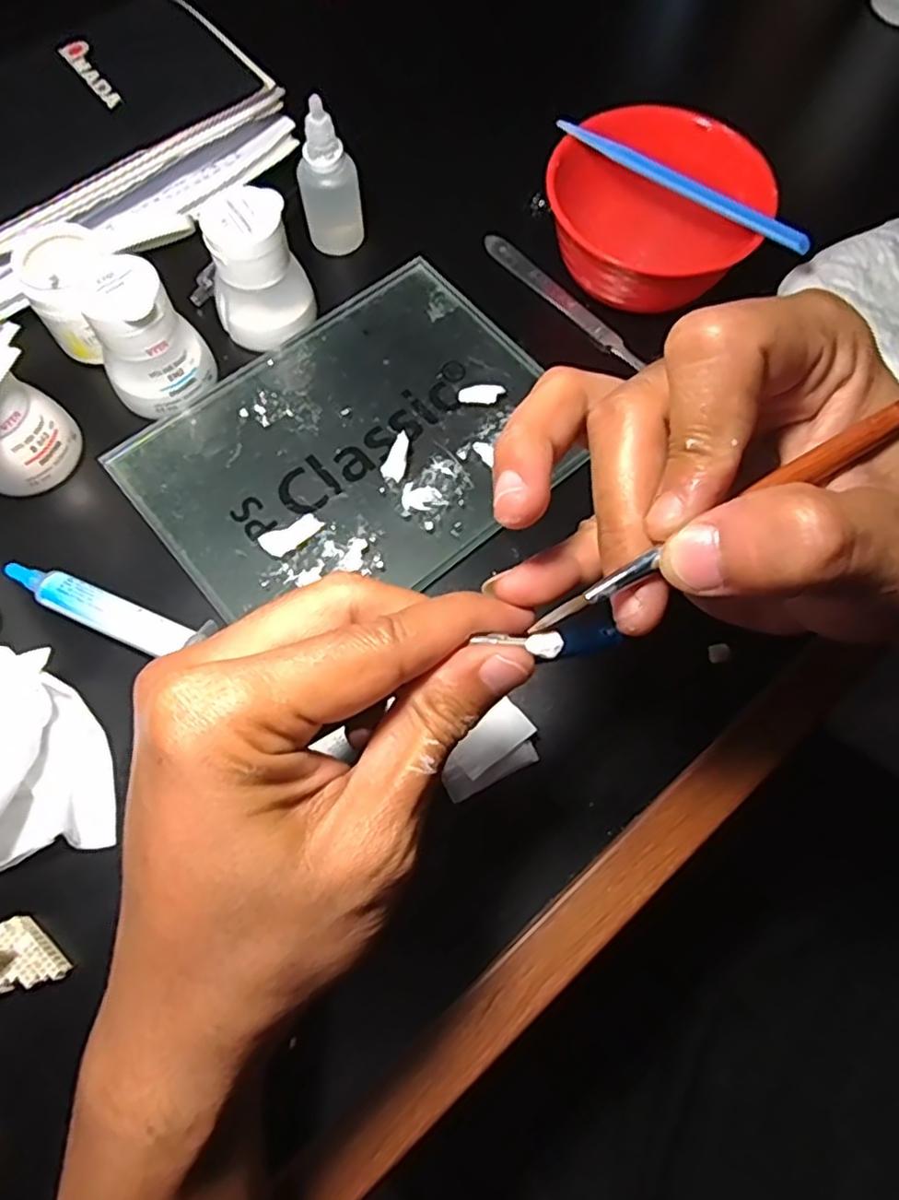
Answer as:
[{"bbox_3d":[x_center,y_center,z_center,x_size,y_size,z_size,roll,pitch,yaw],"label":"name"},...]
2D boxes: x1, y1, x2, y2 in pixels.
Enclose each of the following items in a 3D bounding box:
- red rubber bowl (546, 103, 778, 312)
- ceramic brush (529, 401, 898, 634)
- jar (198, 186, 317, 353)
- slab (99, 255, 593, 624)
[{"bbox_3d":[0.105,-0.201,0.359,0.107,0.055,0.093,13,70,2],"label":"red rubber bowl"},{"bbox_3d":[0.096,-0.037,0.159,0.175,0.005,0.005,-30,74,0],"label":"ceramic brush"},{"bbox_3d":[-0.094,-0.162,0.332,0.042,0.053,0.041,17,71,3],"label":"jar"},{"bbox_3d":[-0.043,-0.075,0.330,0.200,0.011,0.150,-38,76,-14],"label":"slab"}]

